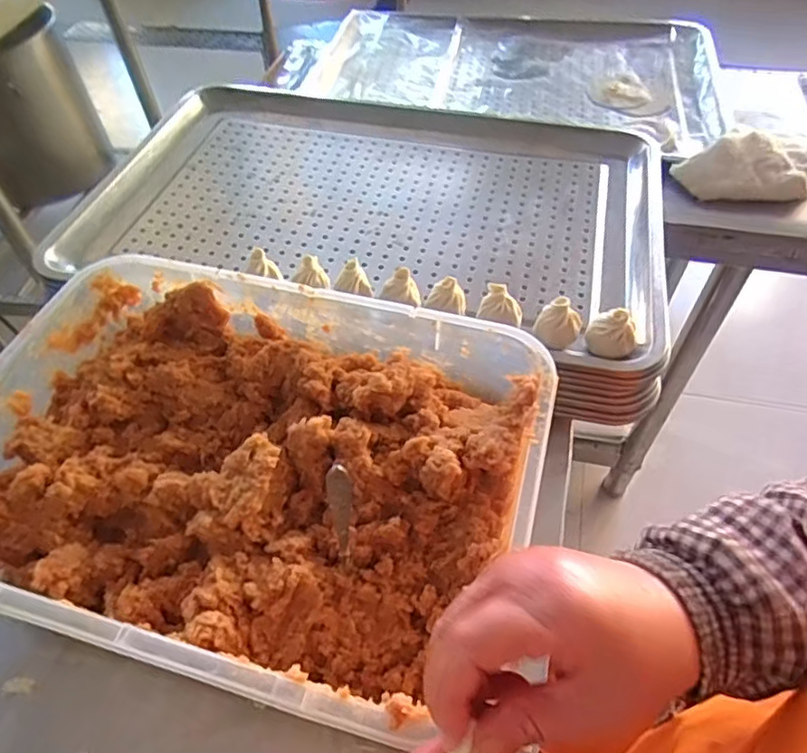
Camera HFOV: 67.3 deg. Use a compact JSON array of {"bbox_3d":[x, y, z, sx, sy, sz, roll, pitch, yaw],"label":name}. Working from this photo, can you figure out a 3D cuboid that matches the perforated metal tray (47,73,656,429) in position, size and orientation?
[{"bbox_3d":[-0.030,-0.186,0.647,0.589,0.054,0.402,10,53,11],"label":"perforated metal tray"}]

